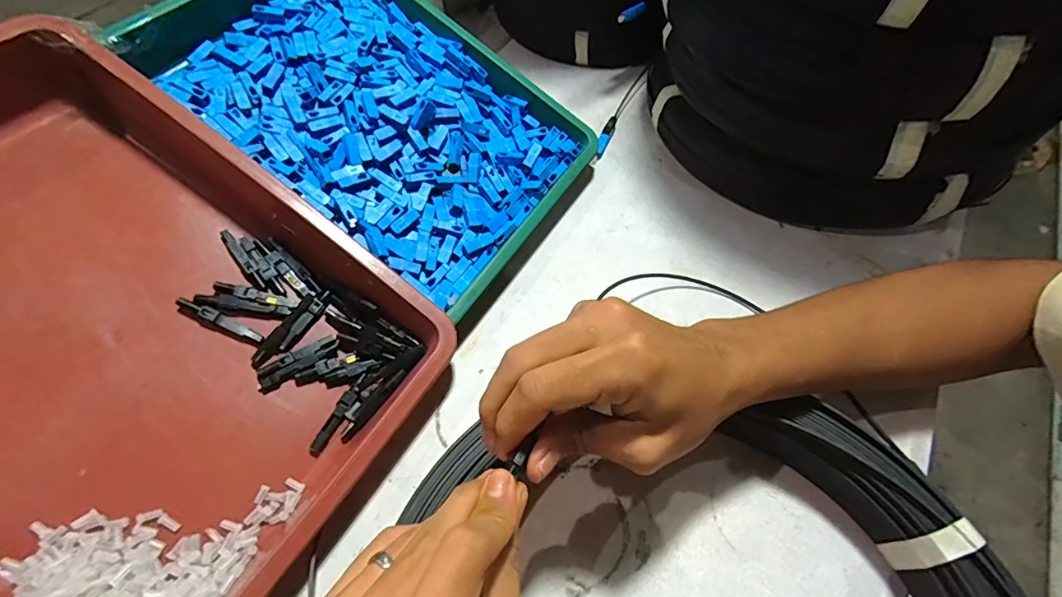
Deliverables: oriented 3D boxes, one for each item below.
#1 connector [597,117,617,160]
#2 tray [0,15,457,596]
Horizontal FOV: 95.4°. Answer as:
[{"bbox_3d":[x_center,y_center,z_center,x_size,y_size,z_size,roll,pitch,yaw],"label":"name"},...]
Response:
[{"bbox_3d":[0.075,-0.159,0.478,0.011,0.011,0.053,13,58,11],"label":"connector"},{"bbox_3d":[-0.252,0.020,0.279,0.346,0.061,0.264,38,62,-1],"label":"tray"}]

